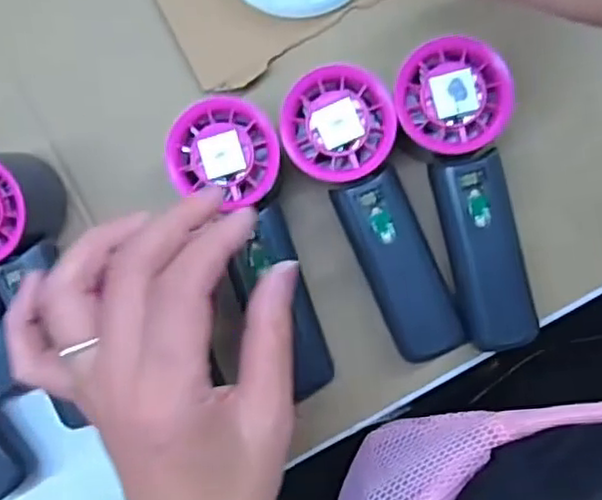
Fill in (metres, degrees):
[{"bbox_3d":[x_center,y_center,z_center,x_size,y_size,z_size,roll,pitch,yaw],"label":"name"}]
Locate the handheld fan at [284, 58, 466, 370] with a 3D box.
[{"bbox_3d":[0.037,-0.016,0.362,0.053,0.050,0.153,-19,88,5],"label":"handheld fan"}]

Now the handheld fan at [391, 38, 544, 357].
[{"bbox_3d":[0.085,-0.026,0.357,0.055,0.050,0.154,-8,89,6],"label":"handheld fan"}]

